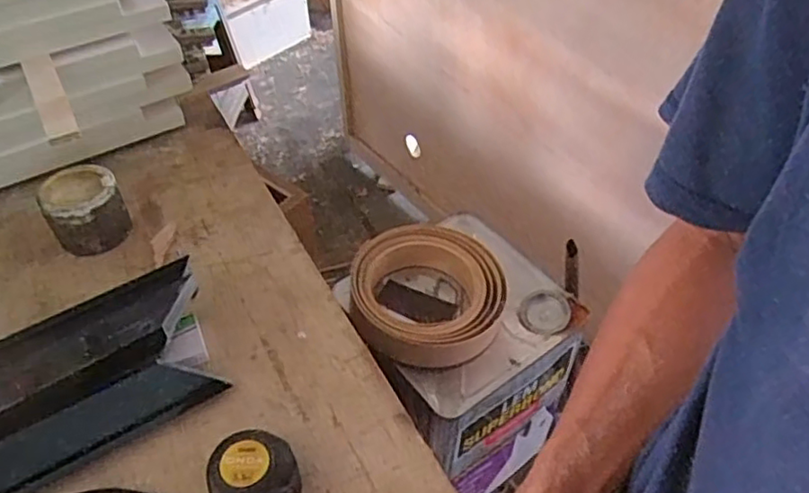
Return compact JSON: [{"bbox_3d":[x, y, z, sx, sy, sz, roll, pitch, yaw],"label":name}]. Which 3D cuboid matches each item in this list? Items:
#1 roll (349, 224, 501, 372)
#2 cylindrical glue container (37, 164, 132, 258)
[{"bbox_3d":[0.028,0.056,0.783,0.178,0.069,0.189,4,48,4],"label":"roll"},{"bbox_3d":[-0.321,-0.037,0.657,0.072,0.065,0.062,-21,50,-18],"label":"cylindrical glue container"}]

